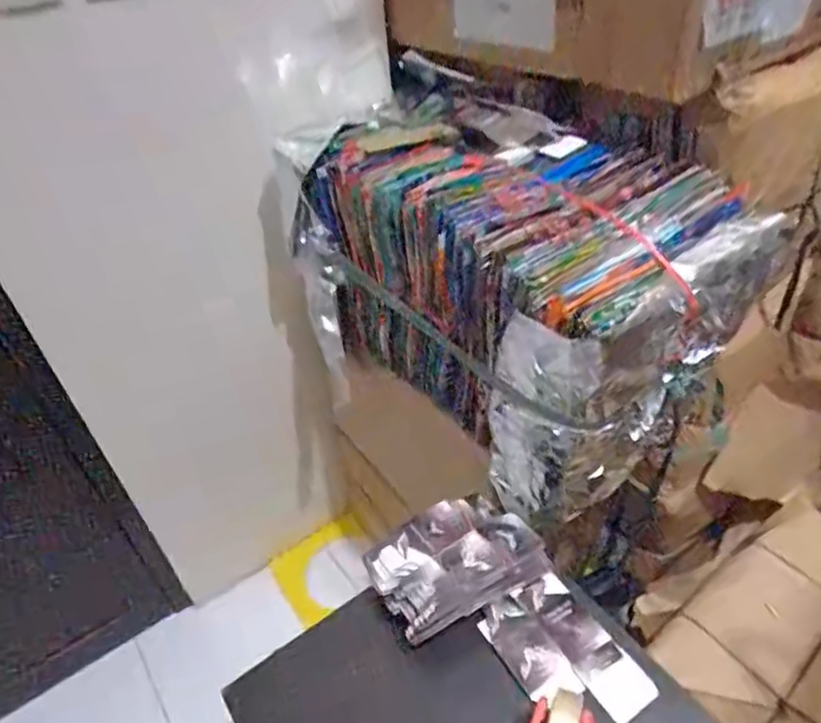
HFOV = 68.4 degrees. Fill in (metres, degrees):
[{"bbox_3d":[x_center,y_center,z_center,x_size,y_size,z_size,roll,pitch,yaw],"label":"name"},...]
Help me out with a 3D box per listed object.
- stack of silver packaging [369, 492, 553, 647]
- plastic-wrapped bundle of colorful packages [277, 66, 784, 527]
[{"bbox_3d":[0.053,0.234,0.725,0.191,0.056,0.123,-23,43,-20],"label":"stack of silver packaging"},{"bbox_3d":[0.128,-0.125,0.947,0.389,0.395,0.635,-27,44,-23],"label":"plastic-wrapped bundle of colorful packages"}]

